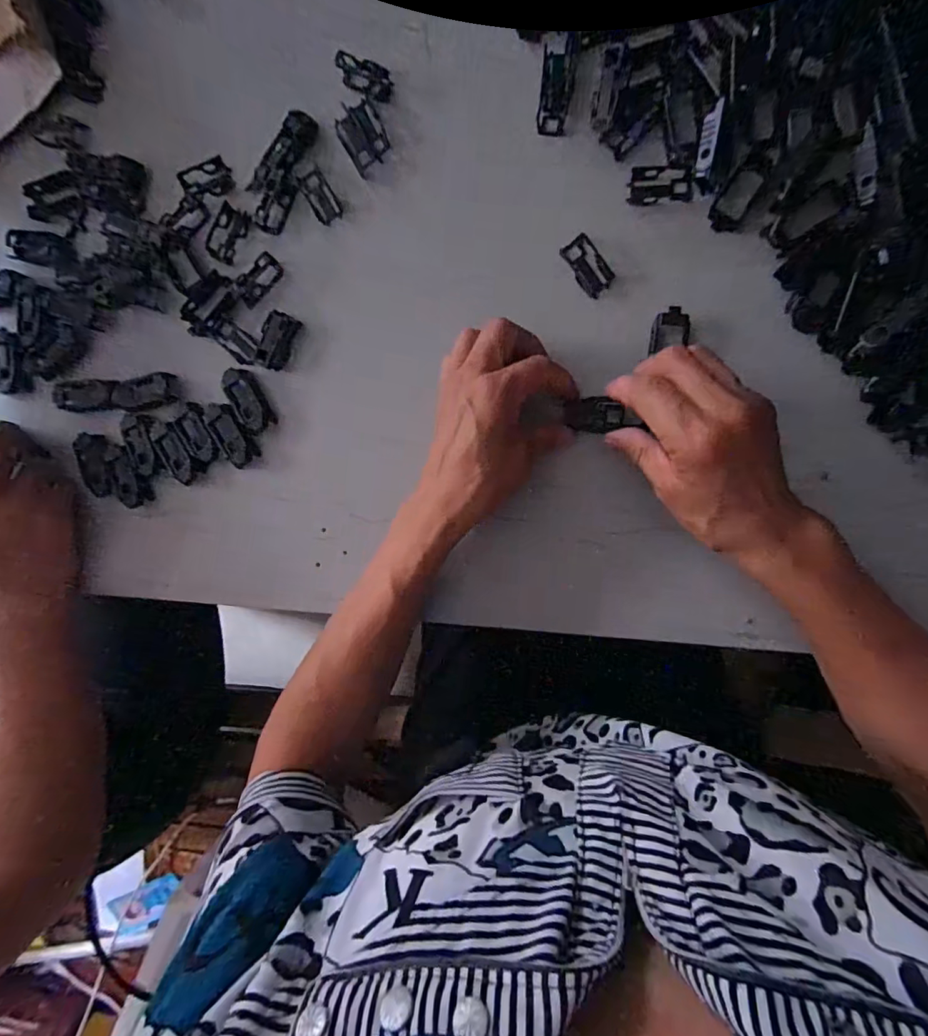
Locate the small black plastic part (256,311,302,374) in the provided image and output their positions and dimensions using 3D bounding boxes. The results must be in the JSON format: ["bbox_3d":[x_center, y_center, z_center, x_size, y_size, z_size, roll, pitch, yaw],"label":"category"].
[{"bbox_3d":[-0.139,-0.131,0.369,0.024,0.006,0.041,24,94,6],"label":"small black plastic part"}]

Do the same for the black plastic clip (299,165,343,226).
[{"bbox_3d":[-0.104,-0.235,0.366,0.019,0.004,0.037,-30,87,7],"label":"black plastic clip"}]

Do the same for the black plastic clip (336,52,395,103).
[{"bbox_3d":[-0.070,-0.309,0.350,0.041,0.011,0.016,25,94,-7],"label":"black plastic clip"}]

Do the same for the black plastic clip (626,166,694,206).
[{"bbox_3d":[0.130,-0.220,0.330,0.040,0.006,0.021,4,92,7],"label":"black plastic clip"}]

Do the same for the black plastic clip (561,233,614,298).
[{"bbox_3d":[0.084,-0.171,0.338,0.021,0.008,0.040,-38,86,7],"label":"black plastic clip"}]

